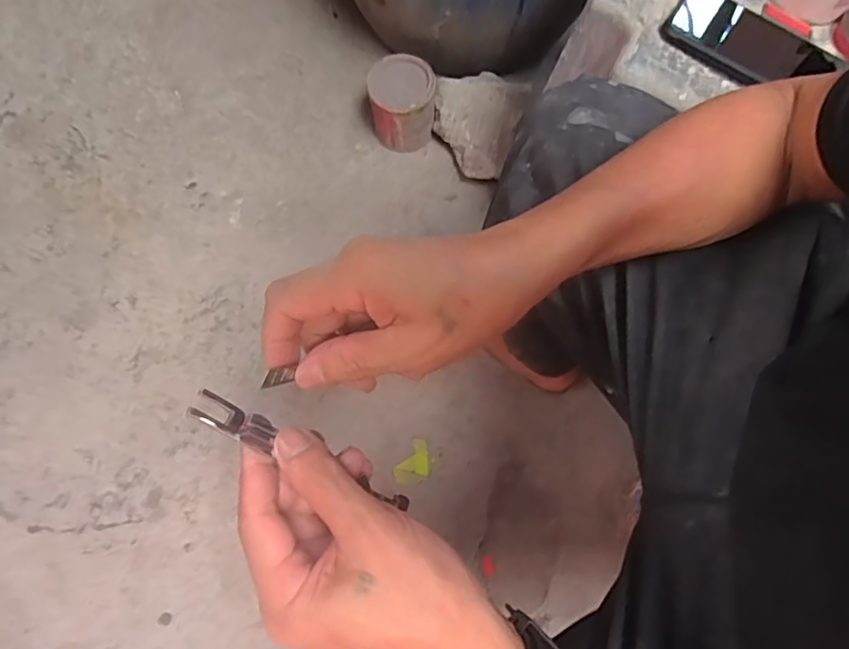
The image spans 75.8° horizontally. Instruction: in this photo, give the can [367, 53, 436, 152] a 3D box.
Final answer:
[{"bbox_3d":[-0.035,-0.347,0.872,0.100,0.121,0.097,0,75,-1],"label":"can"}]

